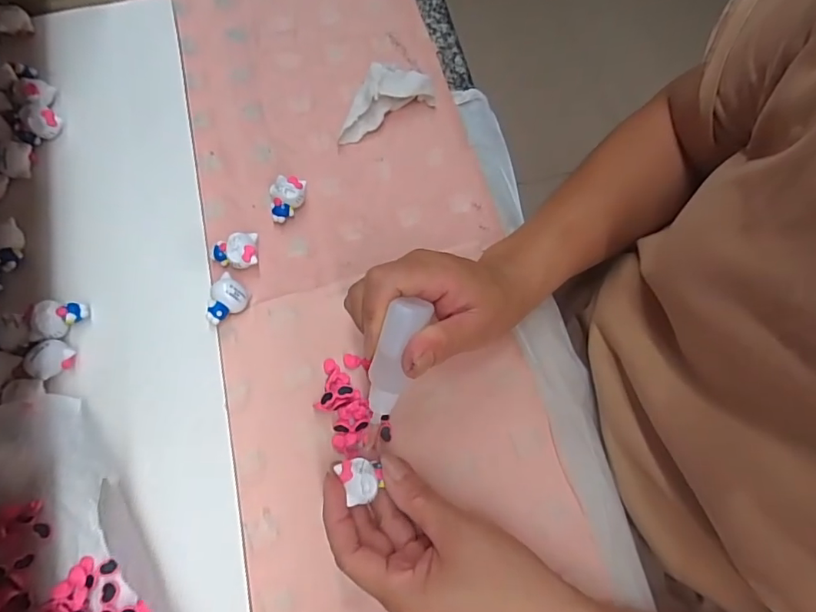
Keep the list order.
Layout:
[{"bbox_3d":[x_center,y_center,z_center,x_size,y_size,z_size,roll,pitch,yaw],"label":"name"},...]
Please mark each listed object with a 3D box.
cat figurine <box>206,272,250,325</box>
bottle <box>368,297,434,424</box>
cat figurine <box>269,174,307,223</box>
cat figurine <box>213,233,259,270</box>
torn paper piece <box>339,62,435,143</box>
[{"bbox_3d":[-0.129,-0.003,0.360,0.023,0.018,0.033,37,74,10],"label":"cat figurine"},{"bbox_3d":[-0.008,0.031,0.277,0.019,0.023,0.069,20,111,8],"label":"bottle"},{"bbox_3d":[-0.092,-0.081,0.388,0.024,0.018,0.031,8,71,1],"label":"cat figurine"},{"bbox_3d":[-0.127,-0.041,0.374,0.033,0.016,0.027,-1,72,-2],"label":"cat figurine"},{"bbox_3d":[-0.027,-0.174,0.420,0.083,0.023,0.050,-27,75,-10],"label":"torn paper piece"}]

